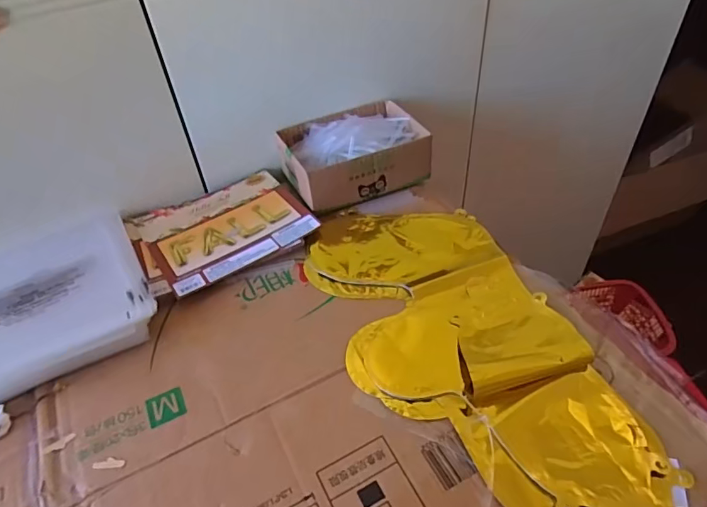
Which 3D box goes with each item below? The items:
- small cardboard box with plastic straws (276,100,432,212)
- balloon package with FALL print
[{"bbox_3d":[-0.001,-0.142,0.672,0.189,0.069,0.137,-20,47,-15],"label":"small cardboard box with plastic straws"},{"bbox_3d":[-0.168,-0.036,0.624,0.207,0.013,0.171,-26,49,-20],"label":"balloon package with FALL print"}]

